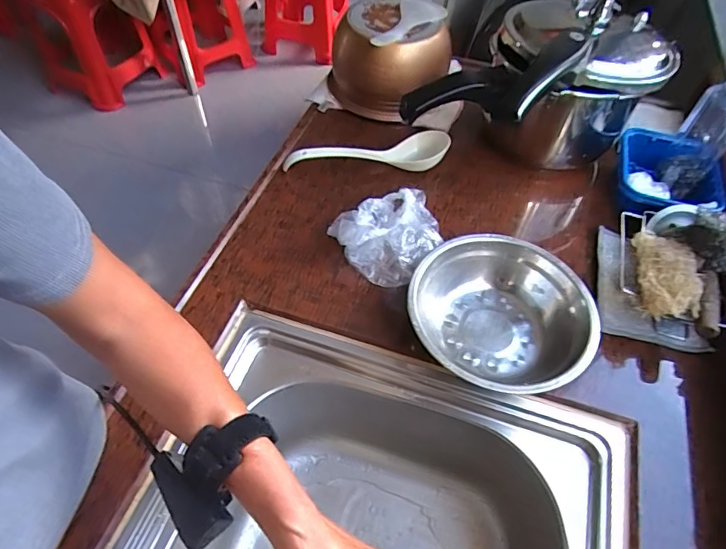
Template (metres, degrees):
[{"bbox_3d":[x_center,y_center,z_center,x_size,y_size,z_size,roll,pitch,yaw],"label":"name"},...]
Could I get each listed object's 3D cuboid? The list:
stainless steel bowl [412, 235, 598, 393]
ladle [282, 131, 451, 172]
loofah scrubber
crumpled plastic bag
[{"bbox_3d":[0.139,0.043,0.499,0.176,0.075,0.177,0,55,0],"label":"stainless steel bowl"},{"bbox_3d":[0.004,-0.174,0.667,0.226,0.042,0.056,0,55,-1],"label":"ladle"},{"bbox_3d":[0.326,-0.004,0.506,0.054,0.036,0.105,12,54,7],"label":"loofah scrubber"},{"bbox_3d":[0.039,-0.050,0.566,0.110,0.062,0.108,-39,64,-24],"label":"crumpled plastic bag"}]

